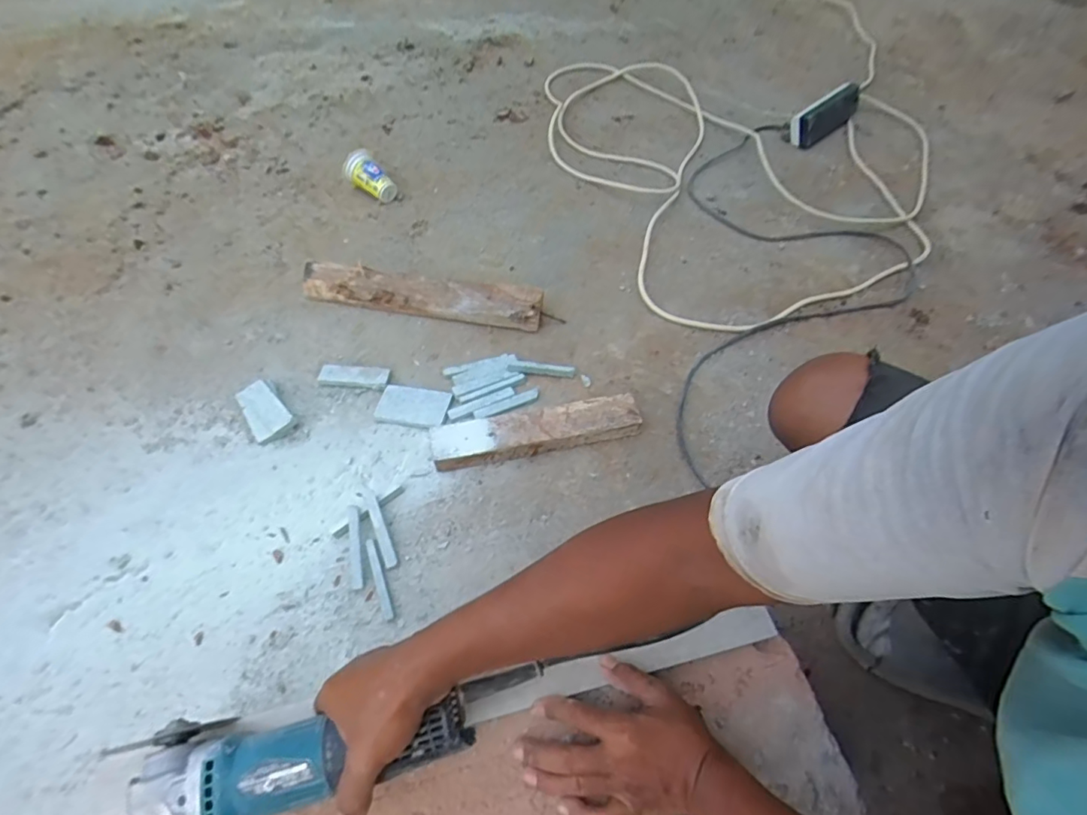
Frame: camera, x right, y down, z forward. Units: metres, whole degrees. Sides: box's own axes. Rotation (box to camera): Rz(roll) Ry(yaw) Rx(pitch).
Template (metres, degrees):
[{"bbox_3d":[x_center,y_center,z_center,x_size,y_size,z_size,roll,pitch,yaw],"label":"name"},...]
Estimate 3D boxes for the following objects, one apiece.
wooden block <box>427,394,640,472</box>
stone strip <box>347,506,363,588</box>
[{"bbox_3d":[-0.007,0.033,0.726,0.281,0.045,0.059,-11,57,-7],"label":"wooden block"},{"bbox_3d":[-0.225,0.166,0.641,0.015,0.008,0.096,-8,72,-7],"label":"stone strip"}]

